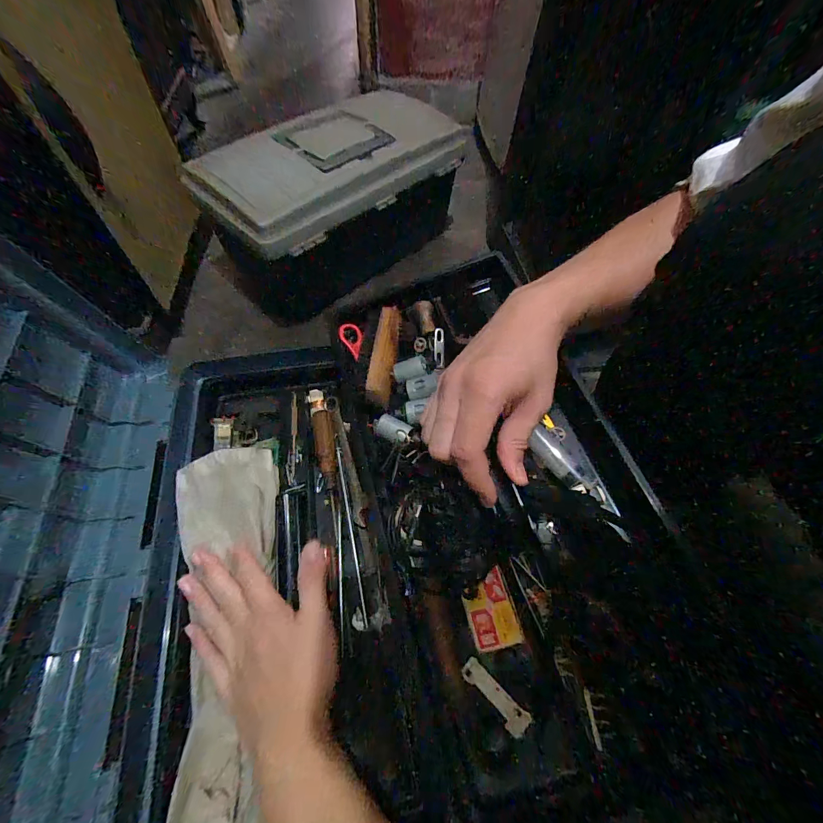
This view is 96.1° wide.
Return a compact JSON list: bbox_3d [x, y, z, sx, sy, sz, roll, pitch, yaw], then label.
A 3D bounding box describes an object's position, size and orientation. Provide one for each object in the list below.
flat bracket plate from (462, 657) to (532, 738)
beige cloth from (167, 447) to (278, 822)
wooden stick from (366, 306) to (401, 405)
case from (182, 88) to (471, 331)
[{"bbox_3d":[0.058,0.199,0.260,0.015,0.005,0.051,-39,55,-22],"label":"flat bracket plate"},{"bbox_3d":[-0.168,0.181,0.321,0.094,0.039,0.310,-5,62,-6],"label":"beige cloth"},{"bbox_3d":[-0.026,-0.058,0.367,0.022,0.018,0.110,6,59,1],"label":"wooden stick"},{"bbox_3d":[-0.113,-0.386,0.660,0.218,0.168,0.462,40,65,19],"label":"case"}]

